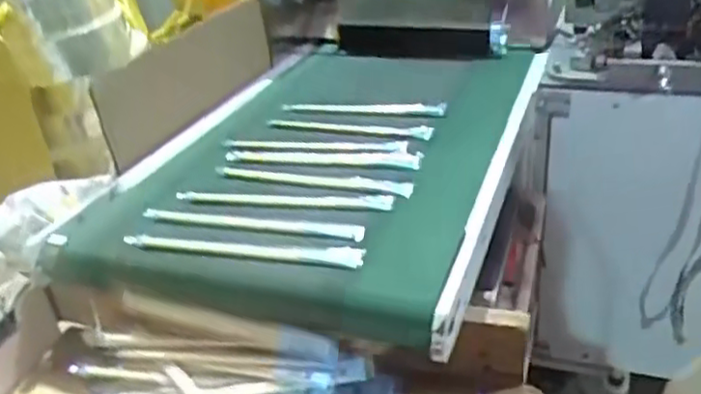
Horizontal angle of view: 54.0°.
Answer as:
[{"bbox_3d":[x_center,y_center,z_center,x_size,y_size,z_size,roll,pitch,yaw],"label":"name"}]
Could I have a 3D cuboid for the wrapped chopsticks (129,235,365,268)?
[{"bbox_3d":[-0.103,0.048,0.639,0.229,0.012,0.023,2,29,12],"label":"wrapped chopsticks"}]

